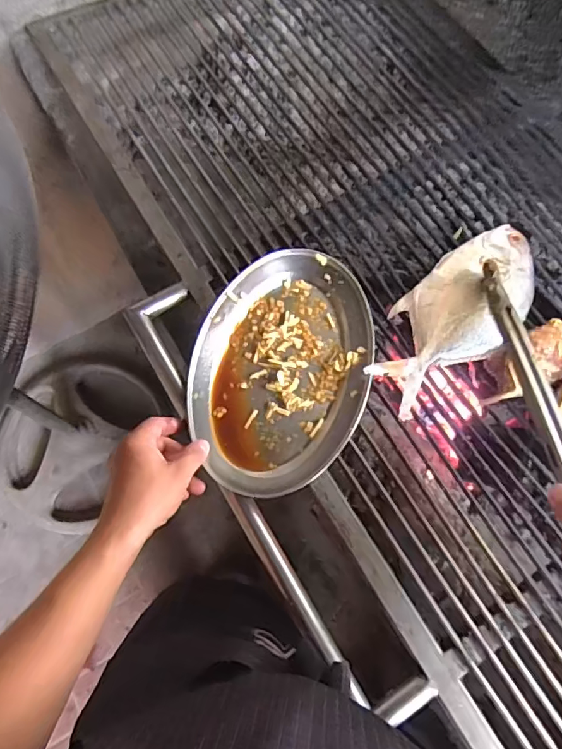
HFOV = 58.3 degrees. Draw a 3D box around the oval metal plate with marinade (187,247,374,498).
[{"bbox_3d":[0.000,-0.010,0.573,0.190,0.034,0.276,8,69,2],"label":"oval metal plate with marinade"}]

